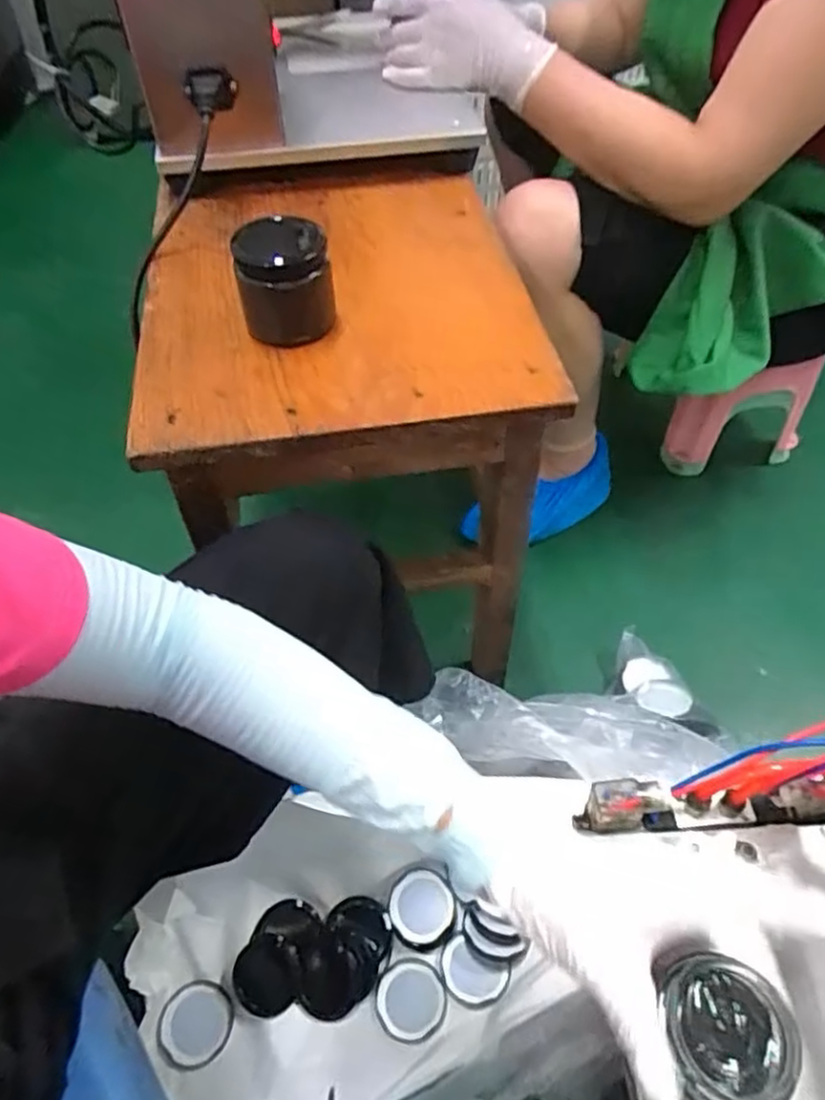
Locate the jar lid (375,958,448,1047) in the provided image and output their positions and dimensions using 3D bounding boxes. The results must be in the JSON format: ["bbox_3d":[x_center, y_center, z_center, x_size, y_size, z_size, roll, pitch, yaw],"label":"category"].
[{"bbox_3d":[-0.002,0.425,0.651,0.065,0.007,0.064,-1,53,1],"label":"jar lid"}]

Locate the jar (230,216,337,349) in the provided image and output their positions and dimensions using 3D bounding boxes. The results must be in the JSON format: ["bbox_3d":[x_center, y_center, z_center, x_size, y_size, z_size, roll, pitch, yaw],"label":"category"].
[{"bbox_3d":[-0.092,-0.195,0.502,0.065,0.069,0.055,-7,53,-4],"label":"jar"}]

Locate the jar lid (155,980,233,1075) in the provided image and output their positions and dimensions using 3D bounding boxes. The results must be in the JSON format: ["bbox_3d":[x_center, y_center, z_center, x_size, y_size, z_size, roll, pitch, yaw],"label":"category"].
[{"bbox_3d":[-0.201,0.441,0.641,0.063,0.017,0.067,-1,53,1],"label":"jar lid"}]

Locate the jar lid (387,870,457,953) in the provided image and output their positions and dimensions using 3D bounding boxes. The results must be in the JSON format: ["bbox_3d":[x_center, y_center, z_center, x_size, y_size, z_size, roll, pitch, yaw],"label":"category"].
[{"bbox_3d":[0.009,0.361,0.688,0.067,0.005,0.067,-1,66,3],"label":"jar lid"}]

